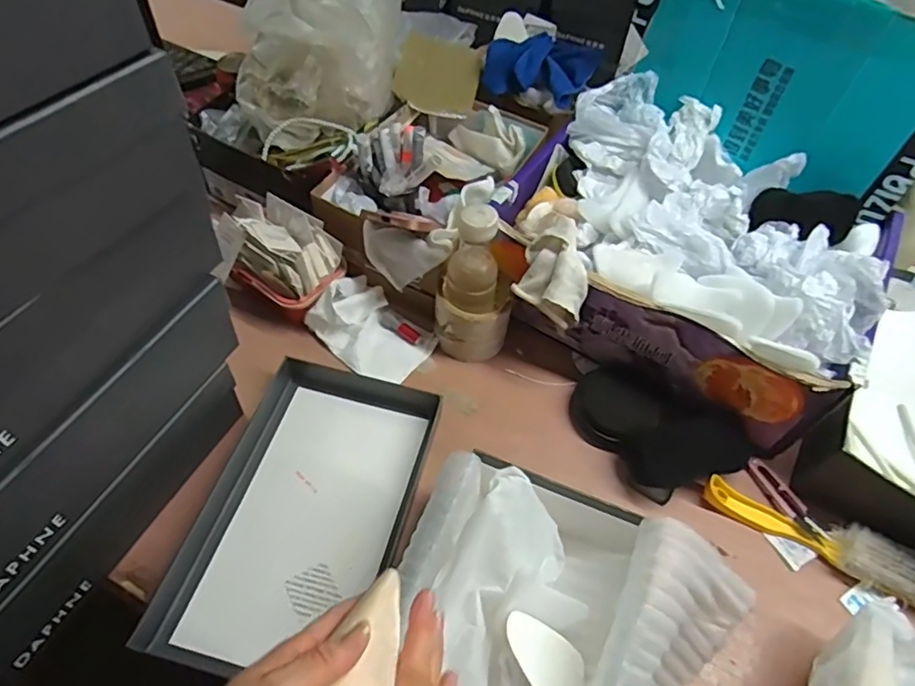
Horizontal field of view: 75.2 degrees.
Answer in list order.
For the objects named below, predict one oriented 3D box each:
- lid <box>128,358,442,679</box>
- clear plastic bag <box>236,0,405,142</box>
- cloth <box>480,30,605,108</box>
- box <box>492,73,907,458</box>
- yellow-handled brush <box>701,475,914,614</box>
[{"bbox_3d":[-0.144,0.159,0.581,0.180,0.033,0.303,15,54,6],"label":"lid"},{"bbox_3d":[-0.167,-0.446,0.747,0.182,0.247,0.275,17,54,8],"label":"clear plastic bag"},{"bbox_3d":[0.112,-0.387,0.839,0.161,0.058,0.088,35,58,20],"label":"cloth"},{"bbox_3d":[0.256,-0.111,0.693,0.377,0.164,0.328,25,56,14],"label":"box"},{"bbox_3d":[0.360,0.191,0.589,0.223,0.035,0.050,27,56,15],"label":"yellow-handled brush"}]

